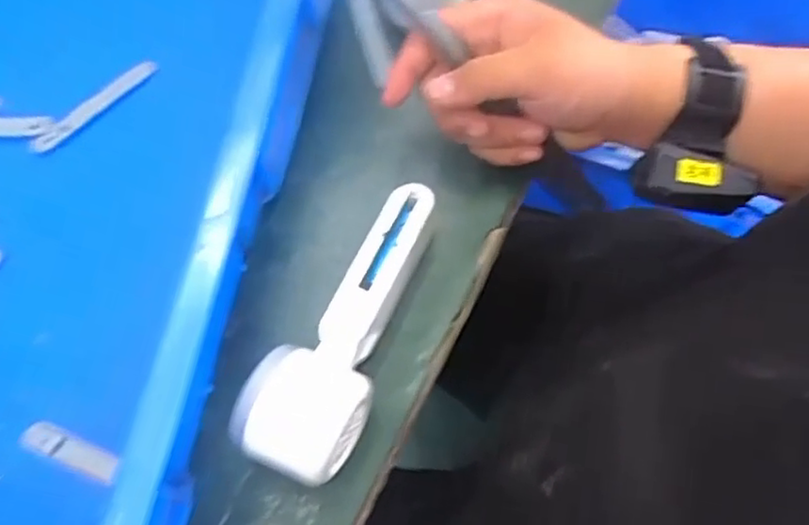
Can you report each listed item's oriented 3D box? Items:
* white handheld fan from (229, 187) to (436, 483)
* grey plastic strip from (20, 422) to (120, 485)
[{"bbox_3d":[-0.029,0.036,0.372,0.059,0.047,0.169,22,72,13],"label":"white handheld fan"},{"bbox_3d":[-0.189,0.107,0.374,0.061,0.007,0.016,20,72,12],"label":"grey plastic strip"}]

